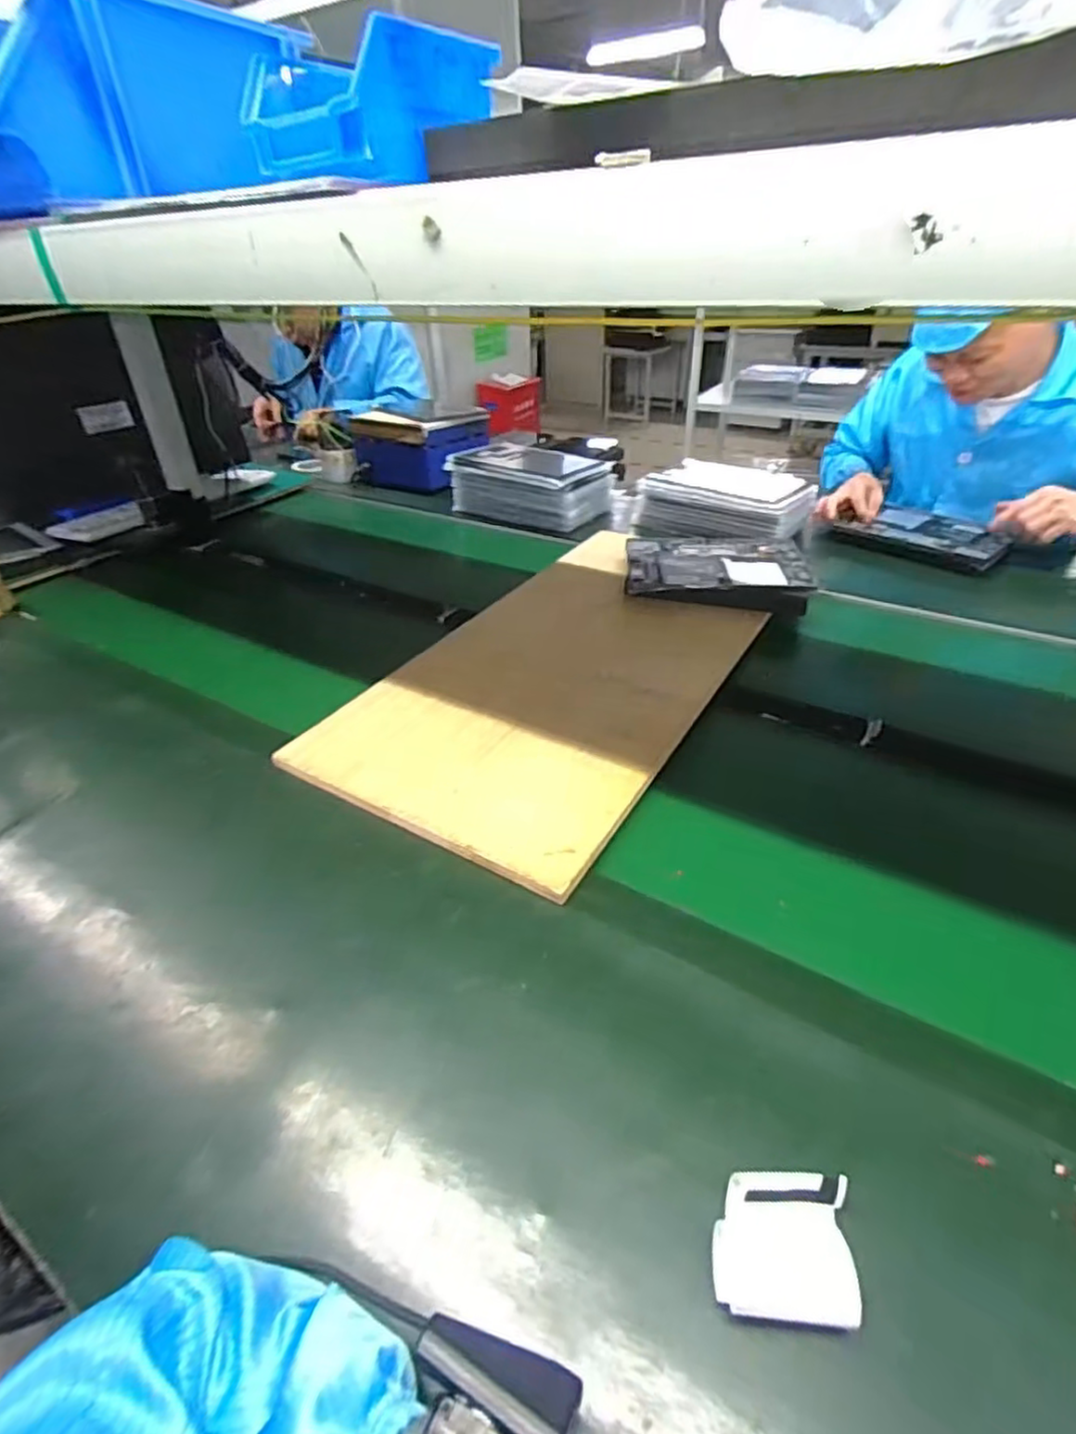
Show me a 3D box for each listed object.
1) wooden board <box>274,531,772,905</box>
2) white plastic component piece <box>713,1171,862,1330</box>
[{"bbox_3d":[0.034,-0.063,0.774,0.334,0.020,0.580,23,46,24],"label":"wooden board"},{"bbox_3d":[0.128,0.279,0.344,0.066,0.035,0.061,4,37,8],"label":"white plastic component piece"}]

